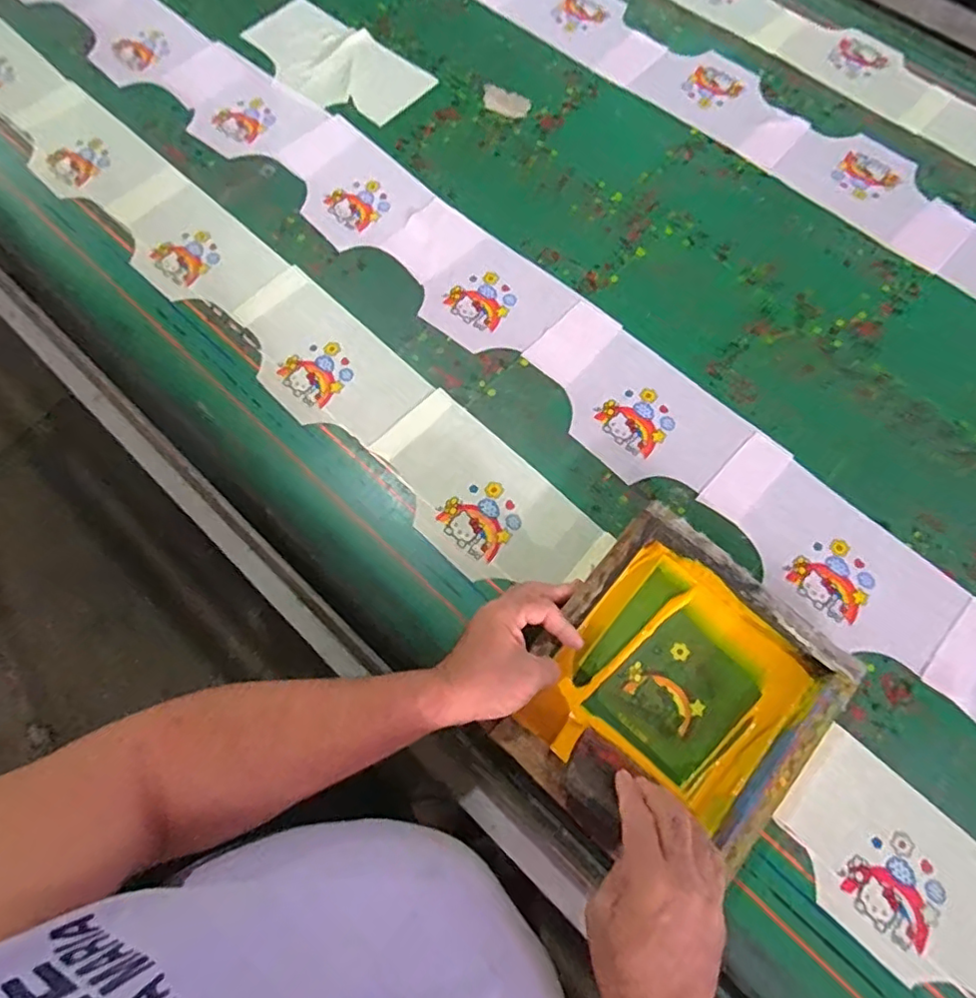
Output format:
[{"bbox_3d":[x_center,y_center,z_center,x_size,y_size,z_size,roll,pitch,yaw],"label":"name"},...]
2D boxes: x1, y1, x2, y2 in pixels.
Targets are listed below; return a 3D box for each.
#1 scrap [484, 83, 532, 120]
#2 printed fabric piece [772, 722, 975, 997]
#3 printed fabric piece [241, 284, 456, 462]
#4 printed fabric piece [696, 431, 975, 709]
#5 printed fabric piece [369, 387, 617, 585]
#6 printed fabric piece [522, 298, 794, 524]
[{"bbox_3d":[0.024,-0.572,0.861,0.079,0.004,0.042,29,72,10],"label":"scrap"},{"bbox_3d":[0.378,0.341,0.516,0.250,0.011,0.134,41,74,14],"label":"printed fabric piece"},{"bbox_3d":[-0.181,-0.148,0.705,0.255,0.004,0.137,41,74,14],"label":"printed fabric piece"},{"bbox_3d":[0.369,0.072,0.622,0.309,0.004,0.137,42,74,14],"label":"printed fabric piece"},{"bbox_3d":[-0.006,0.002,0.649,0.264,0.004,0.138,41,74,14],"label":"printed fabric piece"},{"bbox_3d":[0.177,-0.098,0.686,0.305,0.006,0.148,43,75,14],"label":"printed fabric piece"}]

